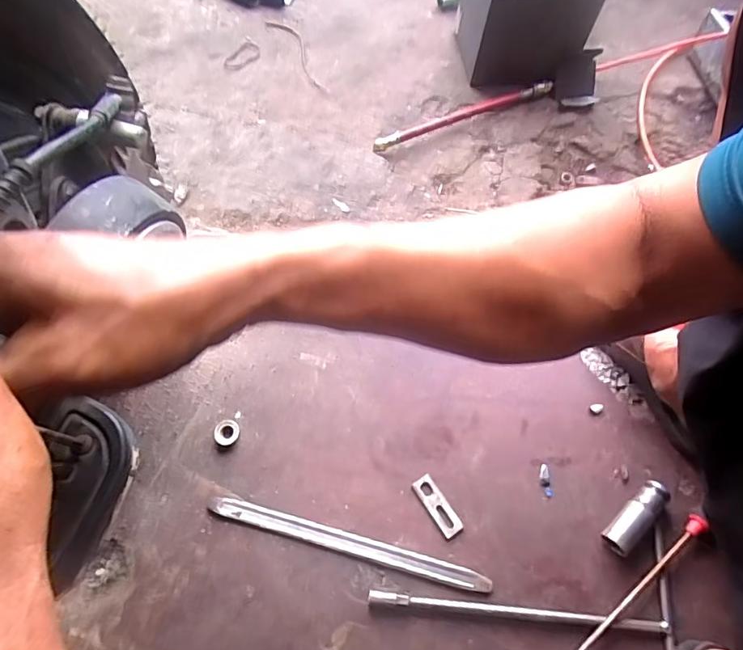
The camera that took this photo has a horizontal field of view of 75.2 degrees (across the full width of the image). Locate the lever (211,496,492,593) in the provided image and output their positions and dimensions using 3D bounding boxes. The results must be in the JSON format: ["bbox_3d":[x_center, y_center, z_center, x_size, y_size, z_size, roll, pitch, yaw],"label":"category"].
[{"bbox_3d":[-0.024,0.218,0.483,0.280,0.008,0.020,14,69,6],"label":"lever"}]

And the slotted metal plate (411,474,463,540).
[{"bbox_3d":[0.068,0.186,0.497,0.022,0.006,0.064,-32,72,-12],"label":"slotted metal plate"}]

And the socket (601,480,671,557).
[{"bbox_3d":[0.262,0.190,0.480,0.076,0.026,0.026,-41,74,-15],"label":"socket"}]

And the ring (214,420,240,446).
[{"bbox_3d":[-0.156,0.116,0.520,0.027,0.014,0.029,0,68,0],"label":"ring"}]

